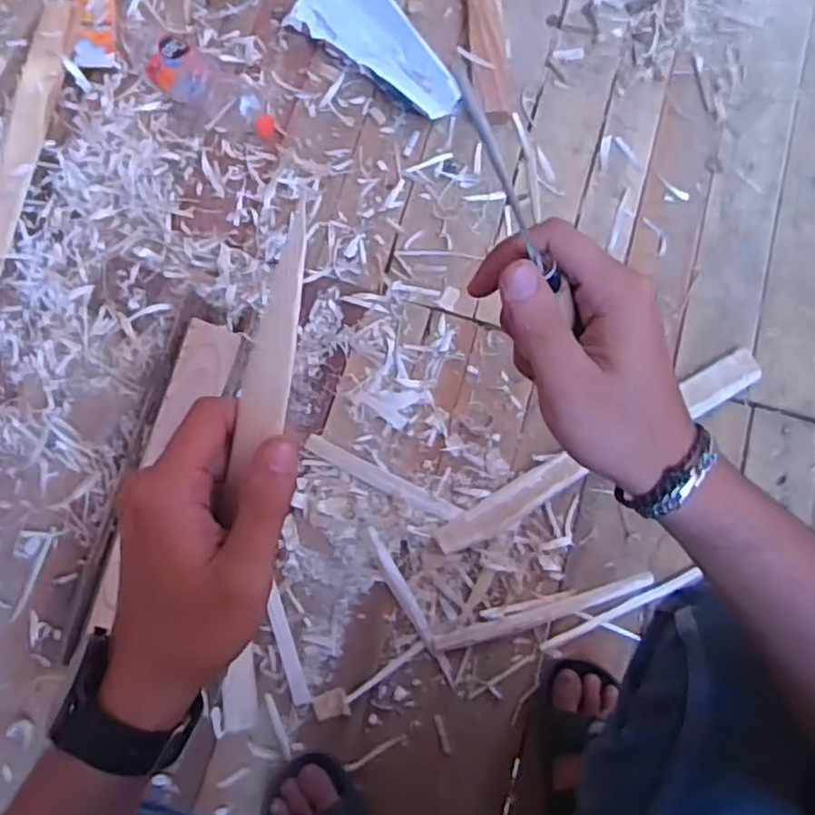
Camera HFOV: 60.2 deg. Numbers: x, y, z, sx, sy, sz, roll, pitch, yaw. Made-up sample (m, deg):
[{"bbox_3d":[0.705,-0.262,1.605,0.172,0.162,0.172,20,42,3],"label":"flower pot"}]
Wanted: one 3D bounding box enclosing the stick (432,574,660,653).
[{"bbox_3d":[0.156,0.235,0.803,0.256,0.017,0.023,-16,80,-4],"label":"stick"}]

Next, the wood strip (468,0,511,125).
[{"bbox_3d":[0.109,-0.524,0.963,0.051,0.033,0.293,-1,79,-1],"label":"wood strip"}]

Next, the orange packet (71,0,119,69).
[{"bbox_3d":[-0.419,-0.510,0.945,0.052,0.015,0.123,-3,79,-15],"label":"orange packet"}]

